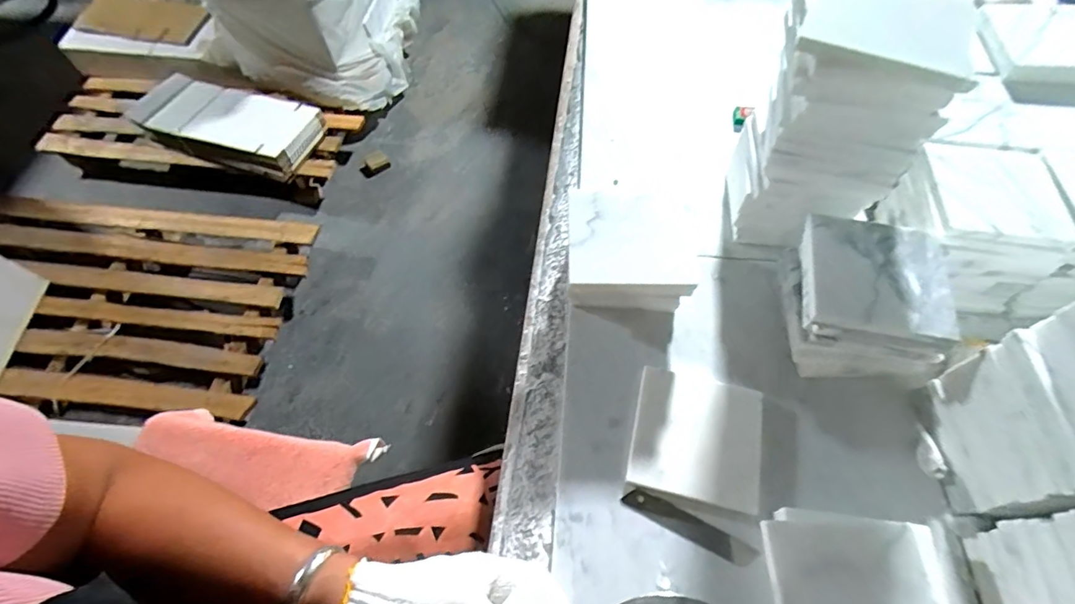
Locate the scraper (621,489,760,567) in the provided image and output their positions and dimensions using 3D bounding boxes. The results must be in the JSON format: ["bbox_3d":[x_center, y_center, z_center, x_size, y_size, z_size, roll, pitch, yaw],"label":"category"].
[{"bbox_3d":[0.117,0.173,0.385,0.100,0.006,0.018,24,66,14],"label":"scraper"}]

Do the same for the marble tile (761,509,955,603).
[{"bbox_3d":[0.214,0.197,0.326,0.113,0.012,0.106,2,61,5],"label":"marble tile"}]

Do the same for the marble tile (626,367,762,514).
[{"bbox_3d":[0.130,0.110,0.407,0.098,0.006,0.100,10,64,8],"label":"marble tile"}]

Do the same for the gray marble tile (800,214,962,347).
[{"bbox_3d":[0.262,-0.018,0.391,0.104,0.019,0.096,10,64,8],"label":"gray marble tile"}]

